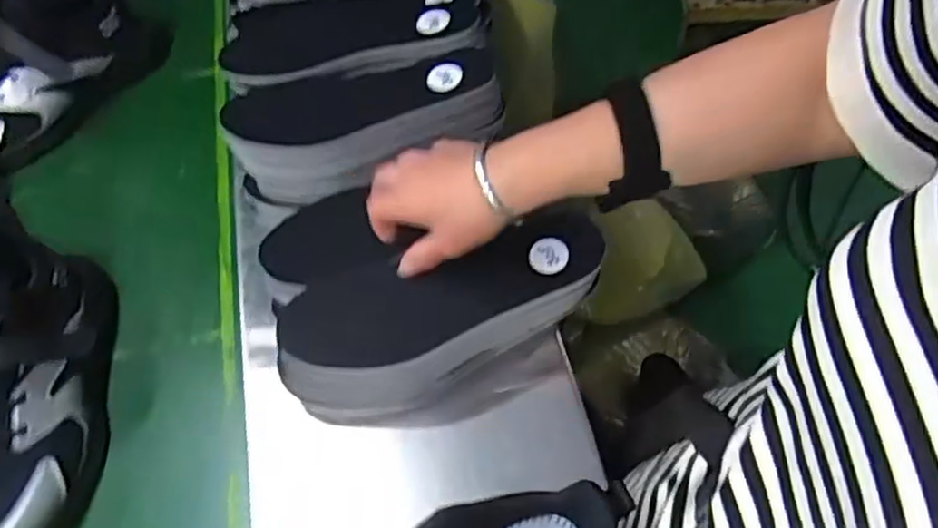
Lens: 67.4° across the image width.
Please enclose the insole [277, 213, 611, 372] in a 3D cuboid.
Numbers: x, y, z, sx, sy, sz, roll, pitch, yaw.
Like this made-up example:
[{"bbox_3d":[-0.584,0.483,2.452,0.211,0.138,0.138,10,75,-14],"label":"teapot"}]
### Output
[{"bbox_3d":[-0.017,0.017,0.486,0.224,0.021,0.080,-15,57,-7],"label":"insole"}]

